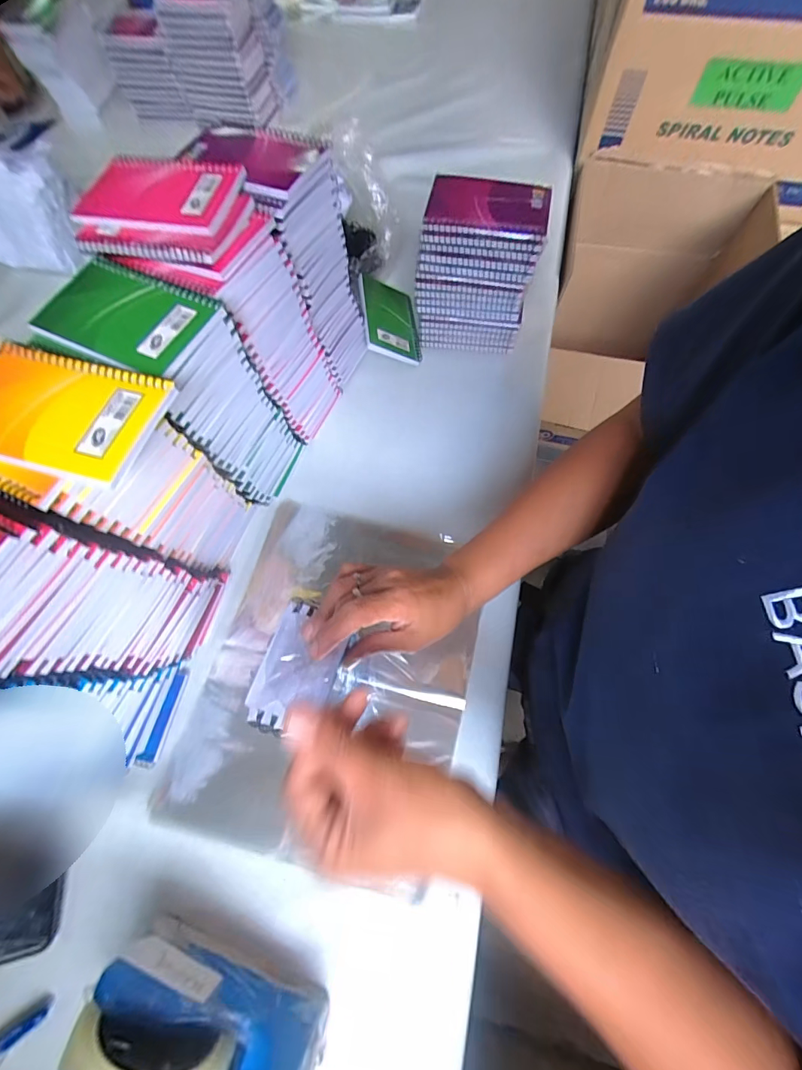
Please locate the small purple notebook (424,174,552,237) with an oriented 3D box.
[{"bbox_3d":[0.093,-0.353,0.449,0.127,0.013,0.080,11,69,5],"label":"small purple notebook"}]

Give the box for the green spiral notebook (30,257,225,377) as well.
[{"bbox_3d":[-0.210,-0.168,0.322,0.131,0.010,0.080,25,71,11],"label":"green spiral notebook"}]

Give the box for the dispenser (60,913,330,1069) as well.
[{"bbox_3d":[-0.138,0.348,0.287,0.158,0.121,0.054,17,70,8],"label":"dispenser"}]

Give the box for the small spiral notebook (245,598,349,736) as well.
[{"bbox_3d":[-0.076,0.098,0.311,0.056,0.007,0.092,20,69,7],"label":"small spiral notebook"}]

